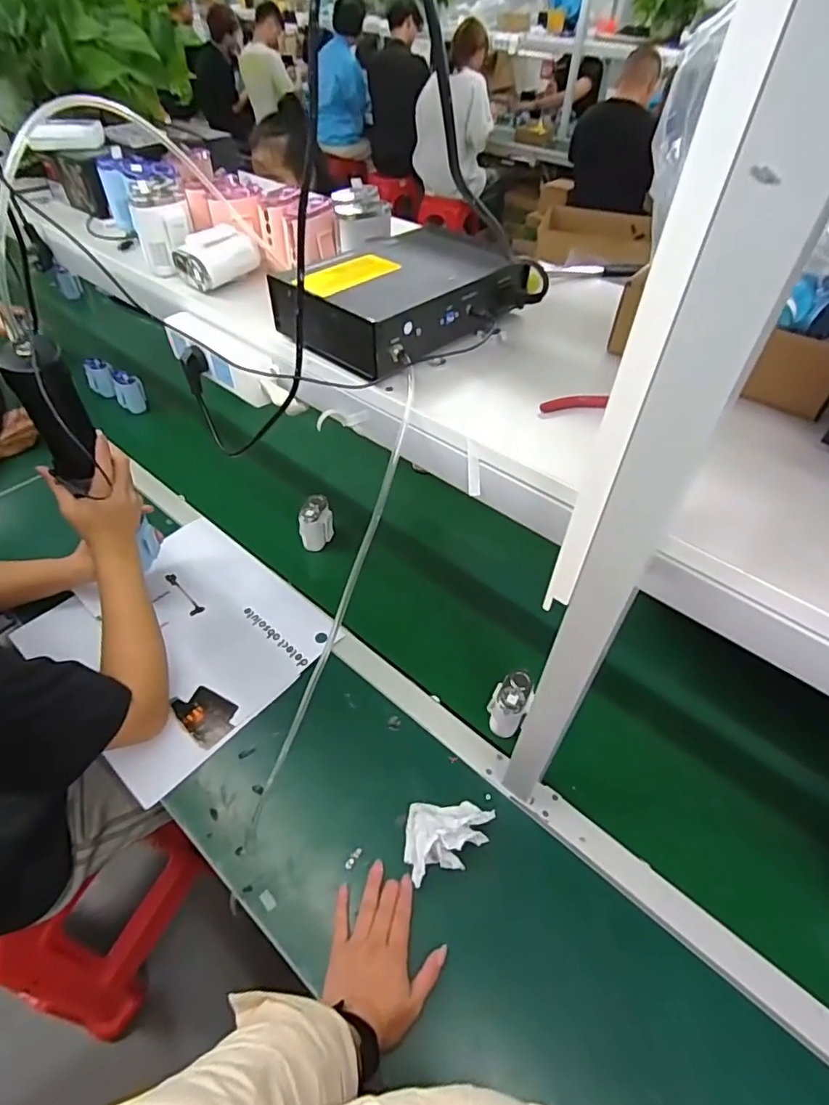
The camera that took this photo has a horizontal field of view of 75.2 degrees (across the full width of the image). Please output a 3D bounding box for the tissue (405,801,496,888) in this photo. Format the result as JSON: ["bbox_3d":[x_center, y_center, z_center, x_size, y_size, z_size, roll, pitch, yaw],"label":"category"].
[{"bbox_3d":[0.041,0.336,0.634,0.101,0.051,0.085,-1,46,-2],"label":"tissue"}]

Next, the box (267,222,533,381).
[{"bbox_3d":[-0.011,-0.271,0.566,0.173,0.060,0.229,33,54,28],"label":"box"}]

